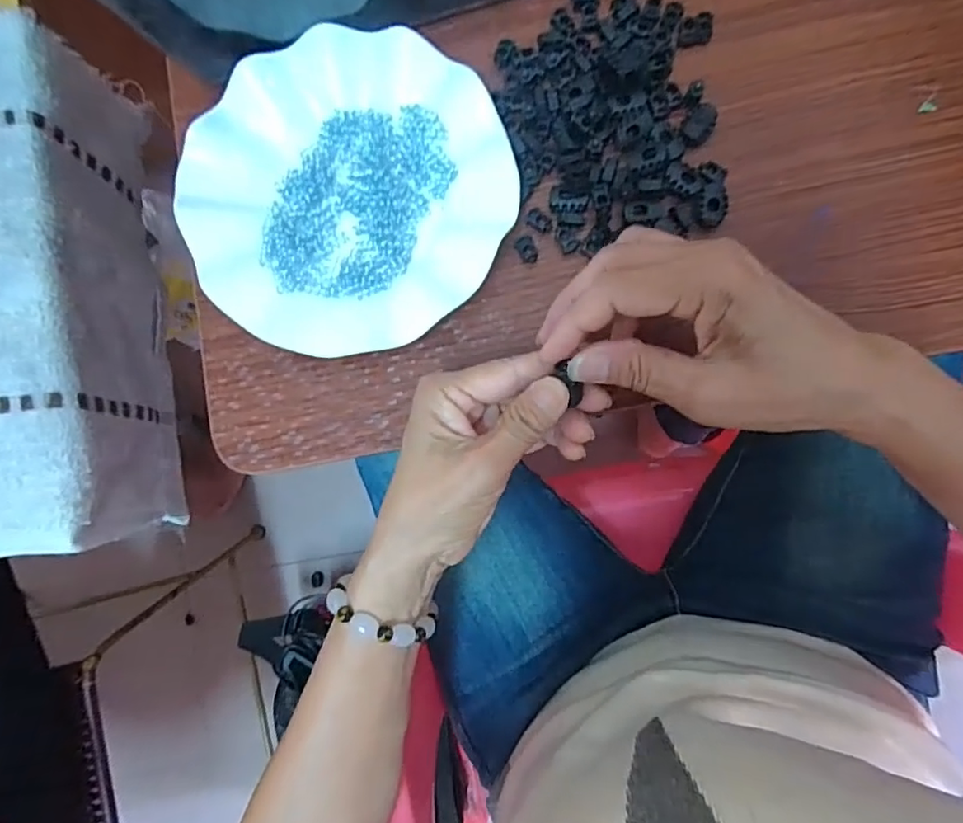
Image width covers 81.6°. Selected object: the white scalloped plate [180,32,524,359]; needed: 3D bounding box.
[{"bbox_3d":[-0.075,-0.121,0.316,0.177,0.028,0.175,0,86,5],"label":"white scalloped plate"}]

